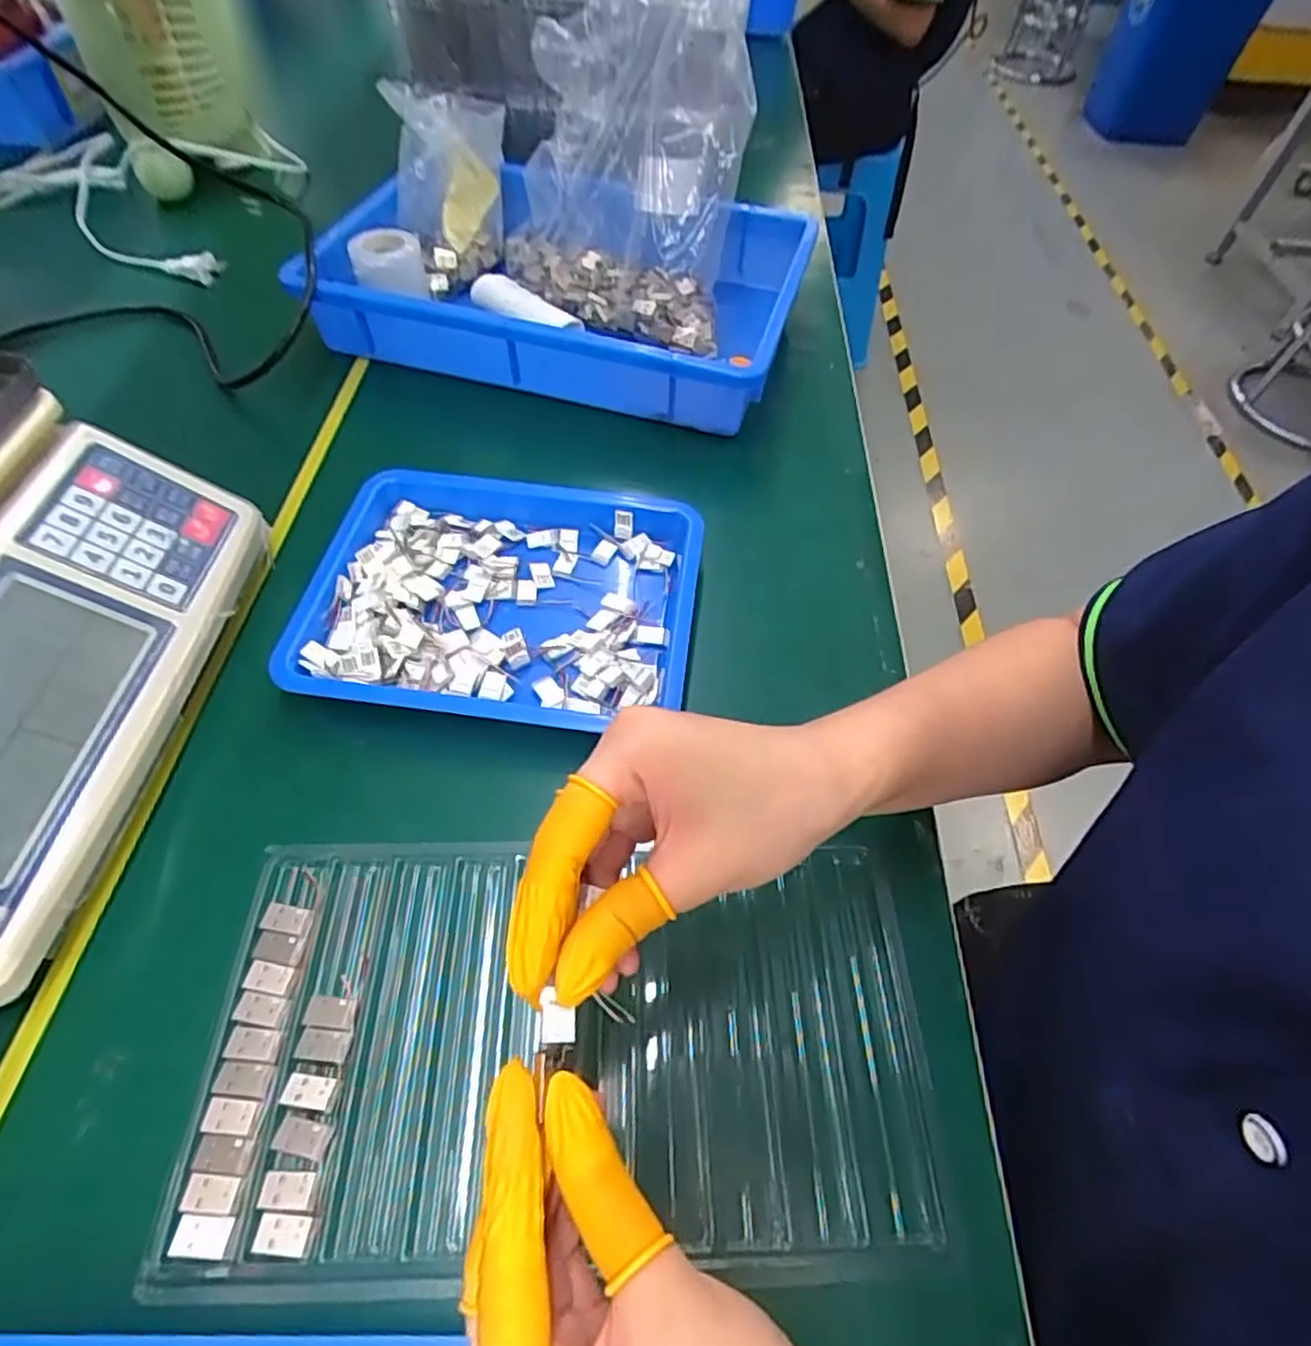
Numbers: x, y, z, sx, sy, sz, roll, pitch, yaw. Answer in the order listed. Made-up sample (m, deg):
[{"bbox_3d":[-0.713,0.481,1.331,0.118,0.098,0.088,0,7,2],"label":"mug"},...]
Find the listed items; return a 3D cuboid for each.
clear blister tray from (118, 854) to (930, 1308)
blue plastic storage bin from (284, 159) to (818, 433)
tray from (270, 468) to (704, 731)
[{"bbox_3d":[-0.036,0.149,0.303,0.287,0.009,0.158,0,55,-3],"label":"clear blister tray"},{"bbox_3d":[-0.075,-0.312,0.586,0.360,0.064,0.240,14,55,6],"label":"blue plastic storage bin"},{"bbox_3d":[-0.088,-0.045,0.420,0.218,0.031,0.167,8,55,2],"label":"tray"}]

